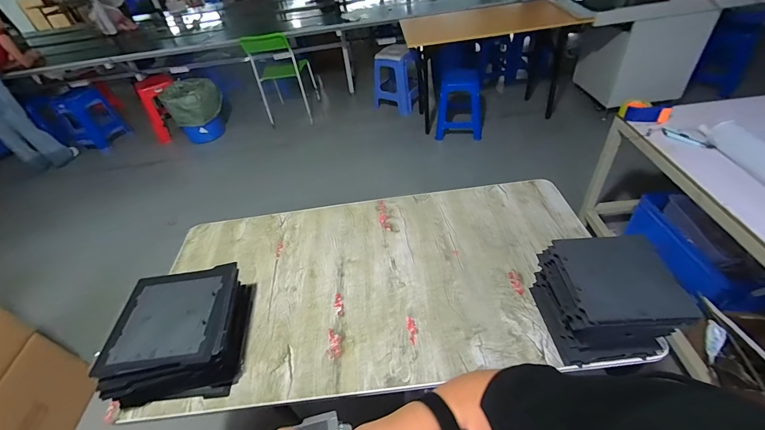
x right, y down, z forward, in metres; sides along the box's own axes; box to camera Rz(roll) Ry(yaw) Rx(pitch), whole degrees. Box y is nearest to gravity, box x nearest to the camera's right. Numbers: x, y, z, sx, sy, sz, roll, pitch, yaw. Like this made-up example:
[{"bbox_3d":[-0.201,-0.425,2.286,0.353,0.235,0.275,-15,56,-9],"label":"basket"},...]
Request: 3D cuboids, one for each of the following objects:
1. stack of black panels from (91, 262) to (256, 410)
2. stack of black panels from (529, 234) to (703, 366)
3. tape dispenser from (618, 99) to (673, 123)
[{"bbox_3d":[-0.448,0.261,0.775,0.252,0.124,0.250,-9,43,-1],"label":"stack of black panels"},{"bbox_3d":[0.452,0.160,0.704,0.209,0.168,0.200,-7,43,0],"label":"stack of black panels"},{"bbox_3d":[1.109,-0.436,1.463,0.181,0.065,0.091,26,54,32],"label":"tape dispenser"}]

